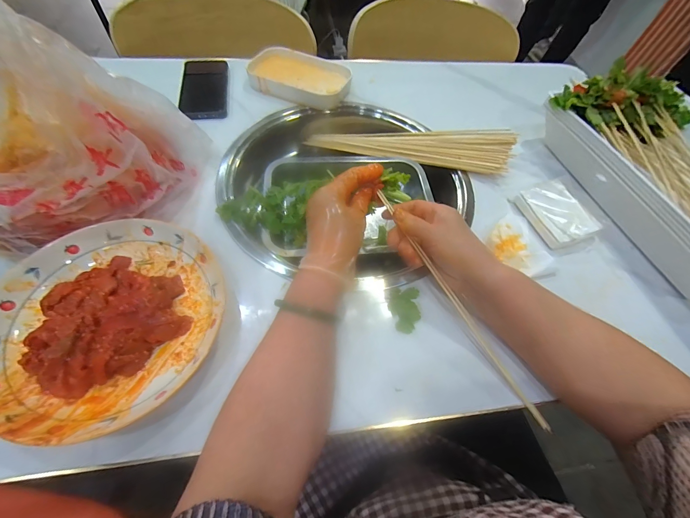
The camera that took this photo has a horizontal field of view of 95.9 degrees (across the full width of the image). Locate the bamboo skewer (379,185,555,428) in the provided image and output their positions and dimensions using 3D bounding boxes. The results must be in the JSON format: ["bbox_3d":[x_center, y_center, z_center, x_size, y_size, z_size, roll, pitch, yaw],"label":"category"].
[{"bbox_3d":[0.128,0.050,0.358,0.007,0.009,0.315,-29,78,-17],"label":"bamboo skewer"}]

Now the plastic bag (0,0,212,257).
[{"bbox_3d":[-0.334,-0.154,0.349,0.305,0.227,0.236,-19,64,-16],"label":"plastic bag"}]

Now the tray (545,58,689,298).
[{"bbox_3d":[0.515,-0.122,0.462,0.270,0.112,0.367,-13,62,-12],"label":"tray"}]

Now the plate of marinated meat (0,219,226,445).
[{"bbox_3d":[-0.246,0.056,0.328,0.225,0.047,0.220,2,59,-4],"label":"plate of marinated meat"}]

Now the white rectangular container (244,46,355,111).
[{"bbox_3d":[-0.085,-0.349,0.600,0.186,0.035,0.115,16,59,4],"label":"white rectangular container"}]

